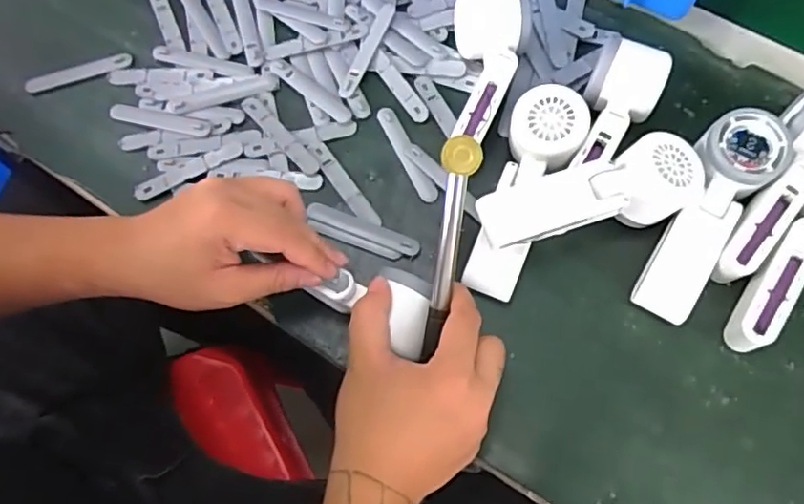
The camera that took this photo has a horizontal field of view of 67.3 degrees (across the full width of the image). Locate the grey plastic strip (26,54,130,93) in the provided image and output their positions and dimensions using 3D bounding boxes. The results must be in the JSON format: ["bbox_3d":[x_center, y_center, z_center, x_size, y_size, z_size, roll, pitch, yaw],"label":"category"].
[{"bbox_3d":[-0.301,-0.166,0.561,0.098,0.004,0.016,-16,70,-4],"label":"grey plastic strip"}]

